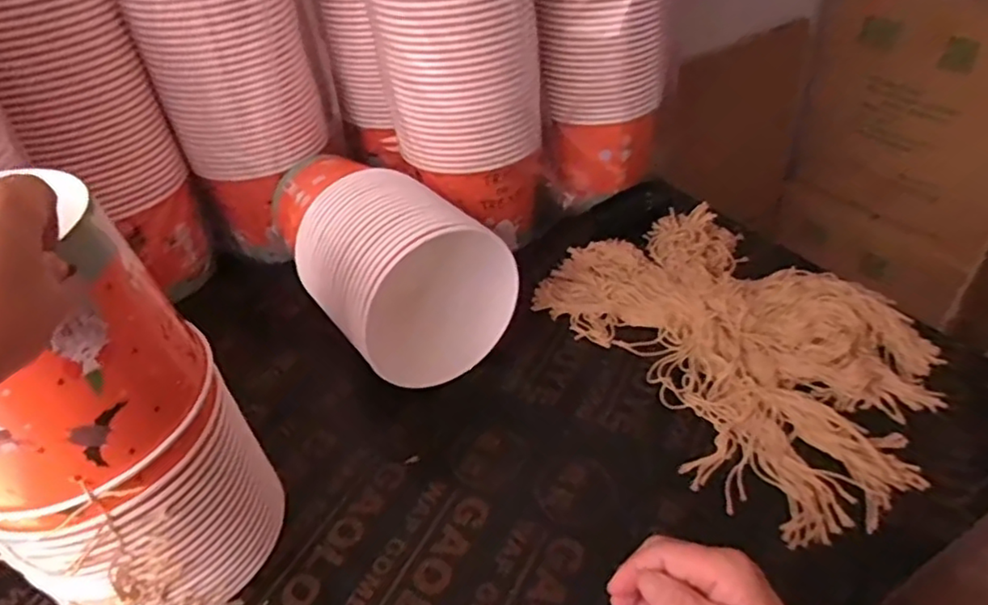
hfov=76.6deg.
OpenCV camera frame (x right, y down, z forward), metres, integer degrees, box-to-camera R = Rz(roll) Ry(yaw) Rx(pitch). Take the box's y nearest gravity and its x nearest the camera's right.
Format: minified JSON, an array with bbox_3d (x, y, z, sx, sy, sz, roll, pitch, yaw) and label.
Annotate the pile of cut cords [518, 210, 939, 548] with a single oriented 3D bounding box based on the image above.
[{"bbox_3d":[0.240,0.025,0.613,0.274,0.045,0.390,-20,41,-16],"label":"pile of cut cords"}]

